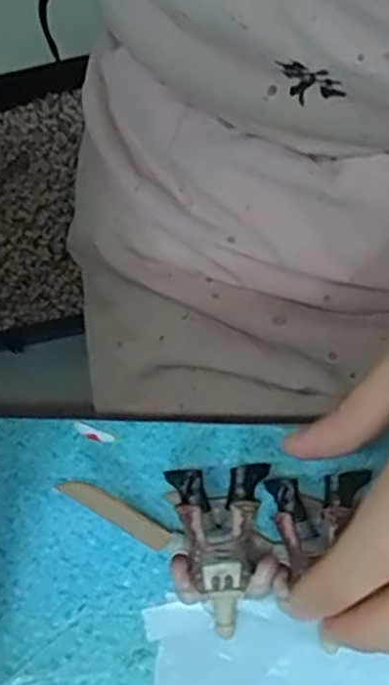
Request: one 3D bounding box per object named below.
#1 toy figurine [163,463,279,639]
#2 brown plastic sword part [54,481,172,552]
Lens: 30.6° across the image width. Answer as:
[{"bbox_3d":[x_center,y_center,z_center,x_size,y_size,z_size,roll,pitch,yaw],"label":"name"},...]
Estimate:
[{"bbox_3d":[0.010,0.075,0.260,0.036,0.022,0.057,-4,70,1],"label":"toy figurine"},{"bbox_3d":[-0.031,0.065,0.272,0.048,0.008,0.009,28,74,12],"label":"brown plastic sword part"}]

